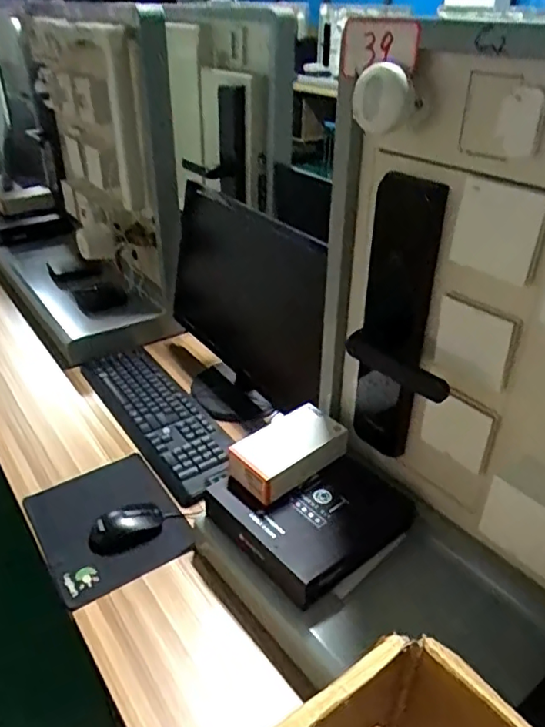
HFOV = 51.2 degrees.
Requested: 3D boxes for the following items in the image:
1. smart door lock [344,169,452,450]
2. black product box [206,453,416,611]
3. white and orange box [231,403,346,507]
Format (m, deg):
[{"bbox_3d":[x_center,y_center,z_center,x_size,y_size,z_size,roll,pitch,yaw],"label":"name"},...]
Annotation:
[{"bbox_3d":[0.159,-0.035,0.710,0.116,0.362,0.063,14,37,21],"label":"smart door lock"},{"bbox_3d":[0.051,0.195,0.782,0.216,0.056,0.205,-25,41,-32],"label":"black product box"},{"bbox_3d":[0.023,0.123,0.800,0.166,0.042,0.089,-26,41,-32],"label":"white and orange box"}]

